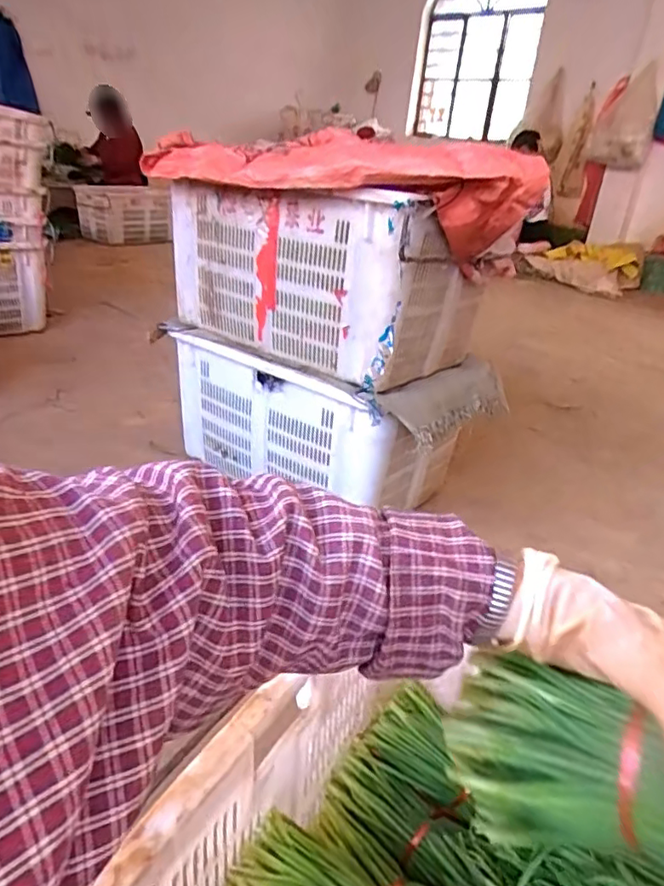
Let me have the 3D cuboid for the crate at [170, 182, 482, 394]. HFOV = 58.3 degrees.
[{"bbox_3d":[-0.004,-0.376,1.298,0.575,0.332,0.390,24,32,32],"label":"crate"}]

